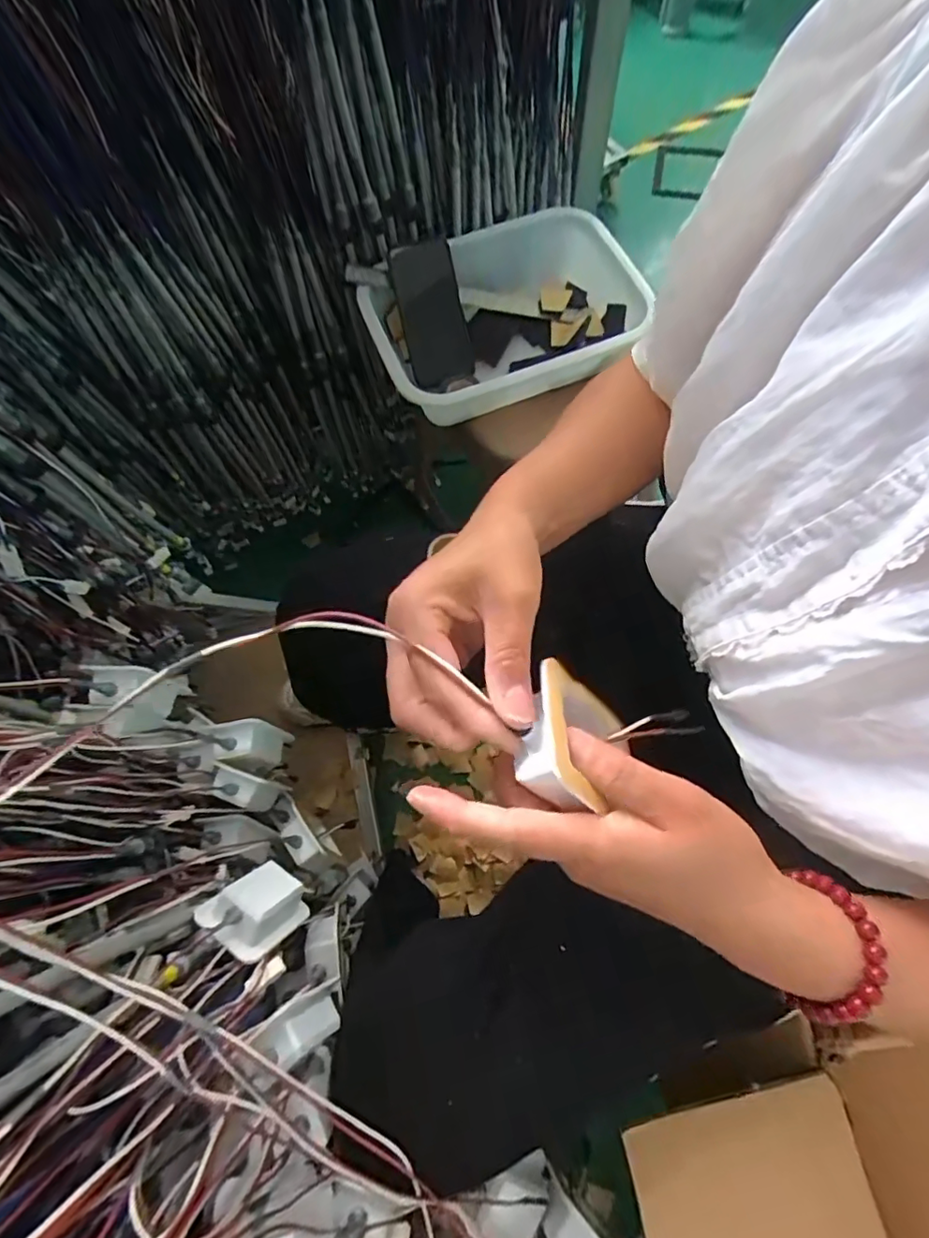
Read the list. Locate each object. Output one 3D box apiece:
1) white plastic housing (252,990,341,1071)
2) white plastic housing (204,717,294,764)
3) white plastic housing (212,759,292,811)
[{"bbox_3d":[-0.113,0.282,0.374,0.021,0.064,0.030,-24,67,23],"label":"white plastic housing"},{"bbox_3d":[-0.210,0.119,0.526,0.057,0.063,0.035,0,69,3],"label":"white plastic housing"},{"bbox_3d":[-0.205,0.164,0.517,0.066,0.049,0.032,16,71,9],"label":"white plastic housing"}]

